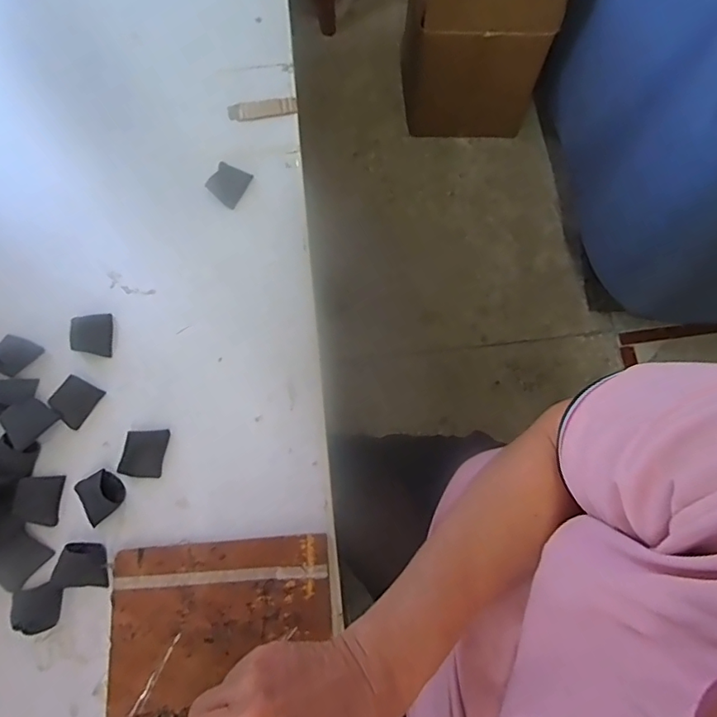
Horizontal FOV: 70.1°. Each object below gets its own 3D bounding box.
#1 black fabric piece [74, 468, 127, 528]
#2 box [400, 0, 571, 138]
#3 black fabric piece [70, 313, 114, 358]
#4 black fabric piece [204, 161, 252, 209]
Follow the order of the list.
[{"bbox_3d":[-0.229,0.119,0.449,0.038,0.016,0.041,-34,75,-9],"label":"black fabric piece"},{"bbox_3d":[0.307,-0.885,1.294,0.357,0.509,0.432,10,73,5],"label":"box"},{"bbox_3d":[-0.257,-0.024,0.493,0.033,0.021,0.040,-3,73,1],"label":"black fabric piece"},{"bbox_3d":[-0.137,-0.186,0.541,0.032,0.019,0.042,27,75,9],"label":"black fabric piece"}]

